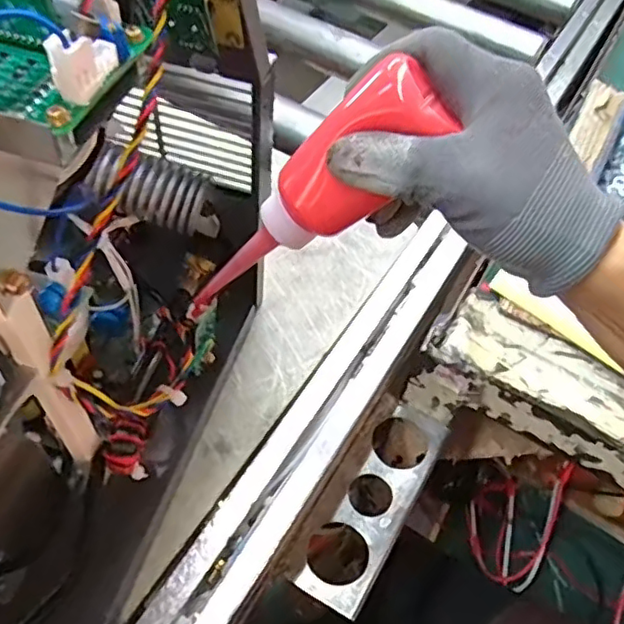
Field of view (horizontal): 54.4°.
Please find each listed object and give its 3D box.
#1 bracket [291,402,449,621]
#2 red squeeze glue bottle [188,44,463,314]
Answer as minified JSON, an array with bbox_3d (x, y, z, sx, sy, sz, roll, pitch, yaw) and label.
[{"bbox_3d":[0.045,0.126,0.408,0.042,0.007,0.148,28,57,14],"label":"bracket"},{"bbox_3d":[-0.005,-0.049,0.285,0.041,0.155,0.037,16,44,-41],"label":"red squeeze glue bottle"}]

